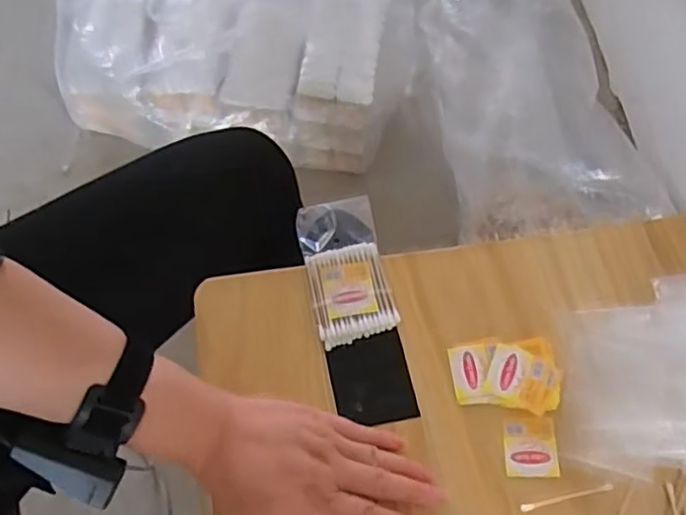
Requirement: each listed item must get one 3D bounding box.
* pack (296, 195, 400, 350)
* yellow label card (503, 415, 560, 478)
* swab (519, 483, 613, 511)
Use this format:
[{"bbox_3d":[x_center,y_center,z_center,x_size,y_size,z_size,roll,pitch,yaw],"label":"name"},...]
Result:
[{"bbox_3d":[0.002,0.008,0.514,0.065,0.017,0.126,-10,68,-5],"label":"pack"},{"bbox_3d":[0.142,0.143,0.467,0.038,0.004,0.044,0,75,2],"label":"yellow label card"},{"bbox_3d":[0.165,0.176,0.453,0.070,0.004,0.005,-11,68,-6],"label":"swab"}]

